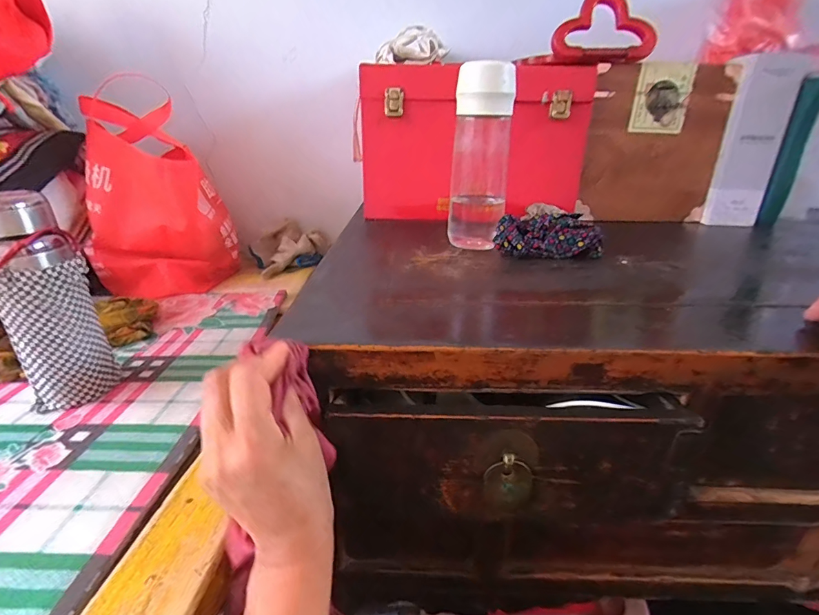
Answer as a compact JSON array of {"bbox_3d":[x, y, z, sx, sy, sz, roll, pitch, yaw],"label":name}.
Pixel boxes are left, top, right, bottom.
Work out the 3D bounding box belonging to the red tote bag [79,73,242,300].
[{"bbox_3d":[-0.448,-0.185,0.774,0.203,0.303,0.178,-1,24,-2],"label":"red tote bag"}]

